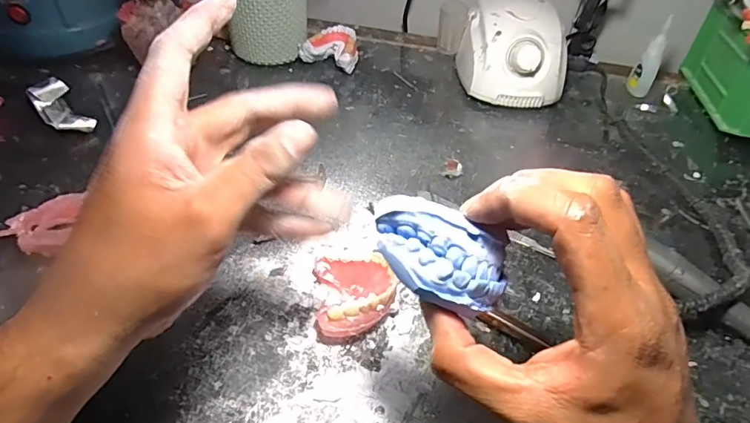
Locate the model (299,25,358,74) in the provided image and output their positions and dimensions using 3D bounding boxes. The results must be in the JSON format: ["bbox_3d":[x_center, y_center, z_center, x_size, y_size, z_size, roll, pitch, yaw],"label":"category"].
[{"bbox_3d":[-0.048,-0.187,0.545,0.059,0.034,0.050,19,47,14],"label":"model"}]

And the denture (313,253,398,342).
[{"bbox_3d":[-0.013,0.054,0.312,0.052,0.026,0.060,-3,46,-7],"label":"denture"}]

